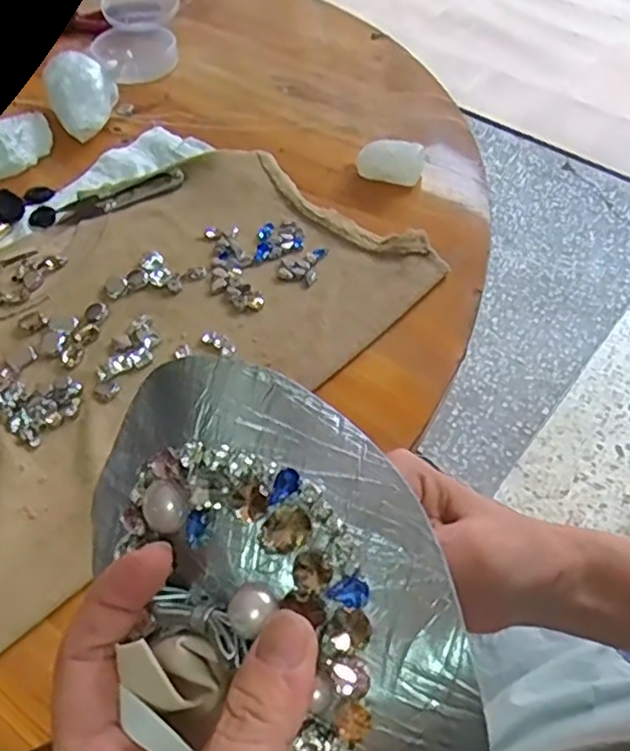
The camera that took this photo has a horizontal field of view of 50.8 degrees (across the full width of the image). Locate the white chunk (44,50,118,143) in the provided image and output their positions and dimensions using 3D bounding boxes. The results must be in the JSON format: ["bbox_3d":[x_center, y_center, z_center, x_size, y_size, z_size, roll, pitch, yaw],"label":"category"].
[{"bbox_3d":[-0.206,-0.249,0.591,0.059,0.047,0.082,-14,56,-11],"label":"white chunk"}]

